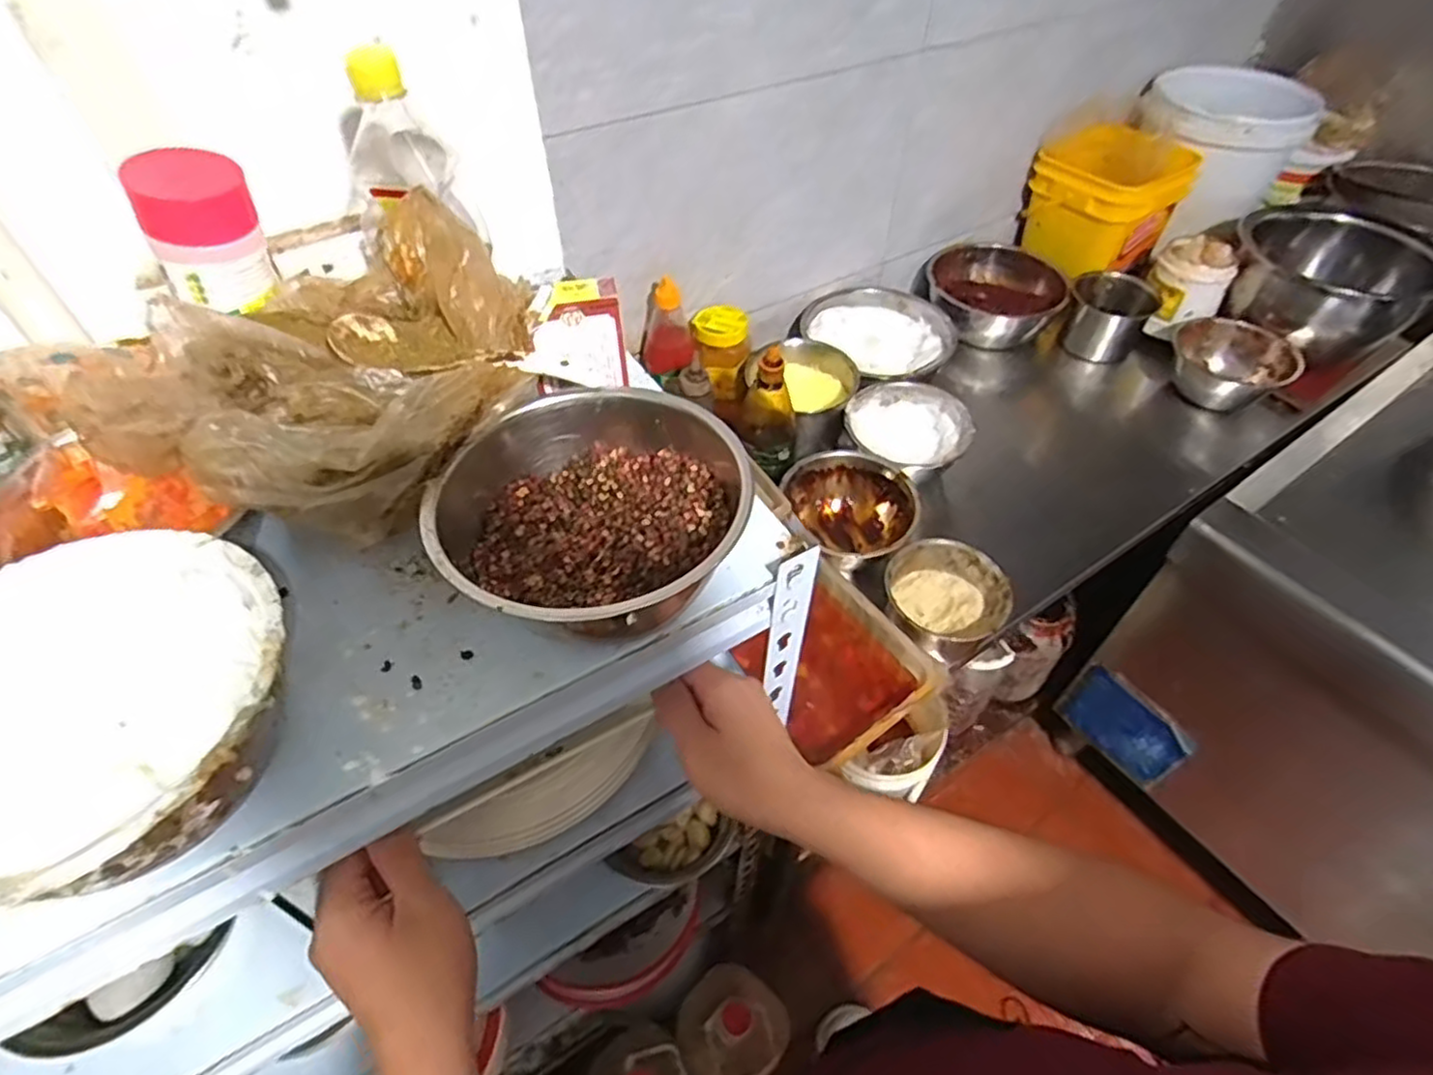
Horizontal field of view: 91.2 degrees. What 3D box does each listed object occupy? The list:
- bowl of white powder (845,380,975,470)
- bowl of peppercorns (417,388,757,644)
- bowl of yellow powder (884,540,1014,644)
[{"bbox_3d":[0.264,-0.133,1.004,0.154,0.103,0.162,0,50,0],"label":"bowl of white powder"},{"bbox_3d":[-0.066,-0.003,0.398,0.163,0.077,0.143,-31,56,-24],"label":"bowl of peppercorns"},{"bbox_3d":[0.264,0.075,0.820,0.129,0.073,0.129,0,50,0],"label":"bowl of yellow powder"}]

